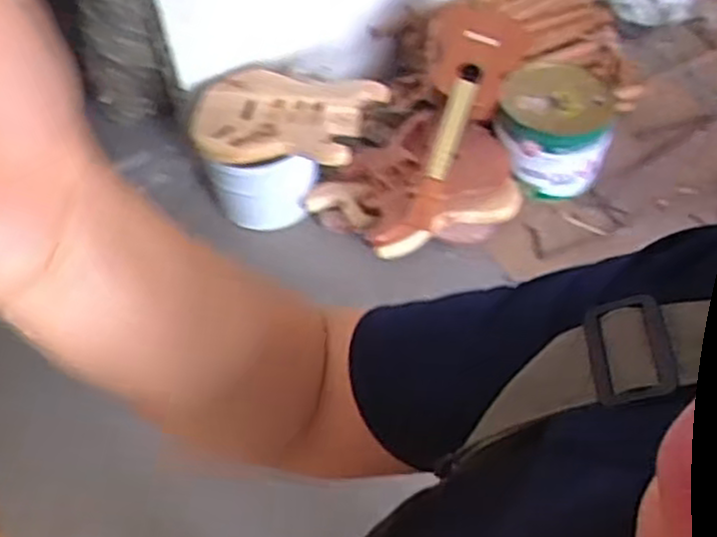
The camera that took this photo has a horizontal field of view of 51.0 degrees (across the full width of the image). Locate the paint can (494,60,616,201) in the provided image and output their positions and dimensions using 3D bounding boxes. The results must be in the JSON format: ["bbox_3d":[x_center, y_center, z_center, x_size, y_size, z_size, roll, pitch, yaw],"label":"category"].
[{"bbox_3d":[0.460,-0.330,1.772,0.254,0.208,0.264,-2,51,2],"label":"paint can"}]

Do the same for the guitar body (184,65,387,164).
[{"bbox_3d":[-0.171,-0.351,1.724,0.416,0.067,0.273,11,53,12],"label":"guitar body"}]

